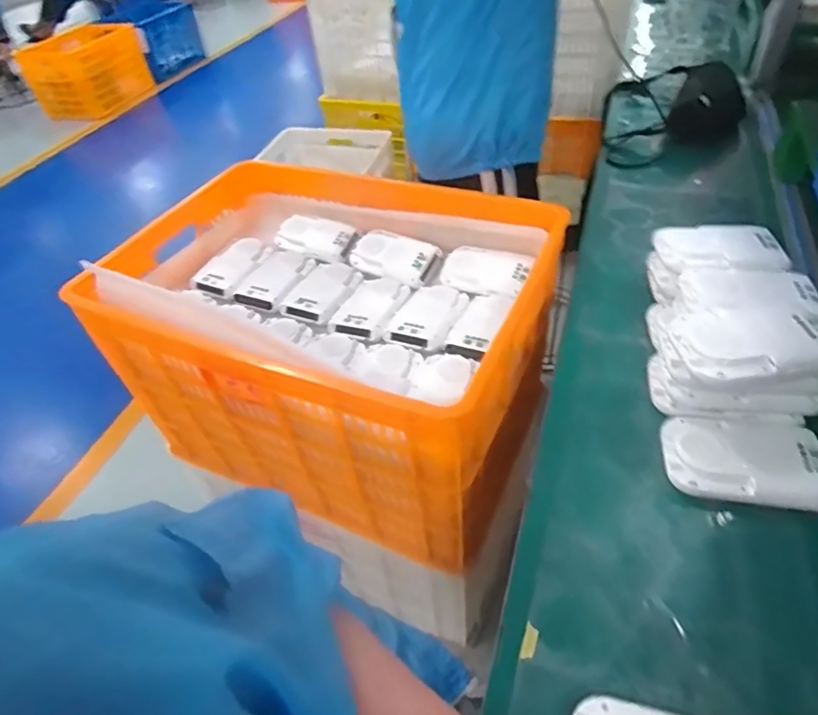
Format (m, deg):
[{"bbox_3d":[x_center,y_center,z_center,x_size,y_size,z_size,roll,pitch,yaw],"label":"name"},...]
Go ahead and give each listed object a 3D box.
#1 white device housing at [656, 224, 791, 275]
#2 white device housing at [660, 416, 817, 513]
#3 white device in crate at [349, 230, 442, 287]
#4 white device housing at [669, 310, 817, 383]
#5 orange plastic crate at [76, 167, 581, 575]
[{"bbox_3d":[0.416,-0.148,0.731,0.151,0.021,0.098,-5,45,2],"label":"white device housing"},{"bbox_3d":[0.352,0.107,0.573,0.153,0.025,0.095,5,47,12],"label":"white device housing"},{"bbox_3d":[-0.026,-0.184,1.001,0.167,0.031,0.094,18,50,23],"label":"white device in crate"},{"bbox_3d":[0.359,-0.017,0.576,0.142,0.031,0.091,-7,45,0],"label":"white device housing"},{"bbox_3d":[-0.111,-0.032,0.981,0.645,0.390,0.498,15,49,21],"label":"orange plastic crate"}]

